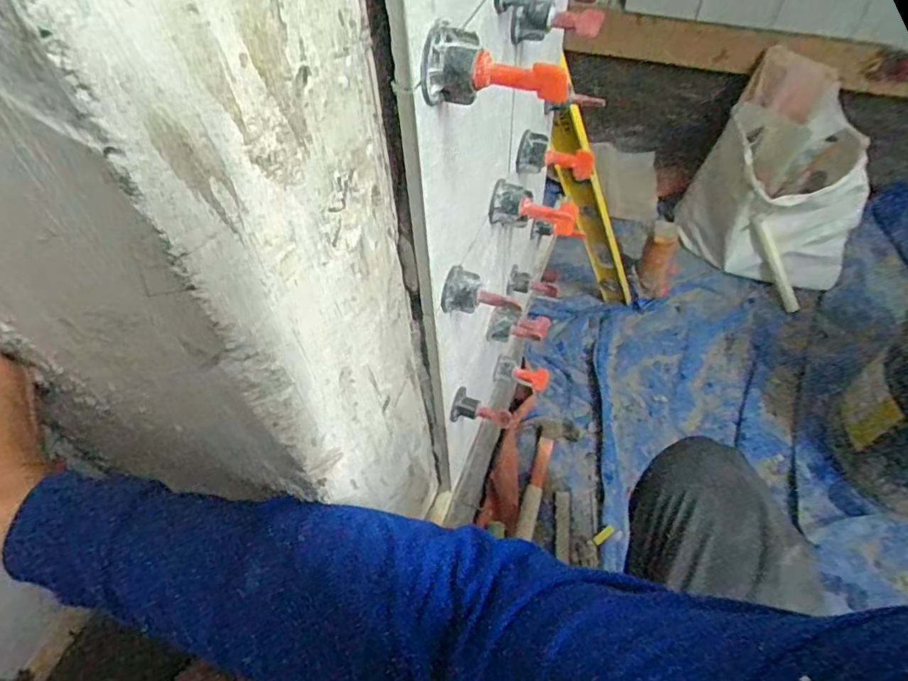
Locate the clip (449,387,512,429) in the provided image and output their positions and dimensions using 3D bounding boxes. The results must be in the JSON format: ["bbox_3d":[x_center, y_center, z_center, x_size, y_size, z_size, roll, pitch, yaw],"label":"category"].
[{"bbox_3d":[0.024,0.060,0.483,0.053,0.024,0.028,19,56,-1],"label":"clip"}]

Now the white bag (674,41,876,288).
[{"bbox_3d":[0.682,-0.308,1.166,0.346,0.367,0.219,36,63,25],"label":"white bag"}]

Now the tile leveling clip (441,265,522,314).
[{"bbox_3d":[0.018,-0.031,0.361,0.049,0.023,0.023,8,54,7],"label":"tile leveling clip"}]

